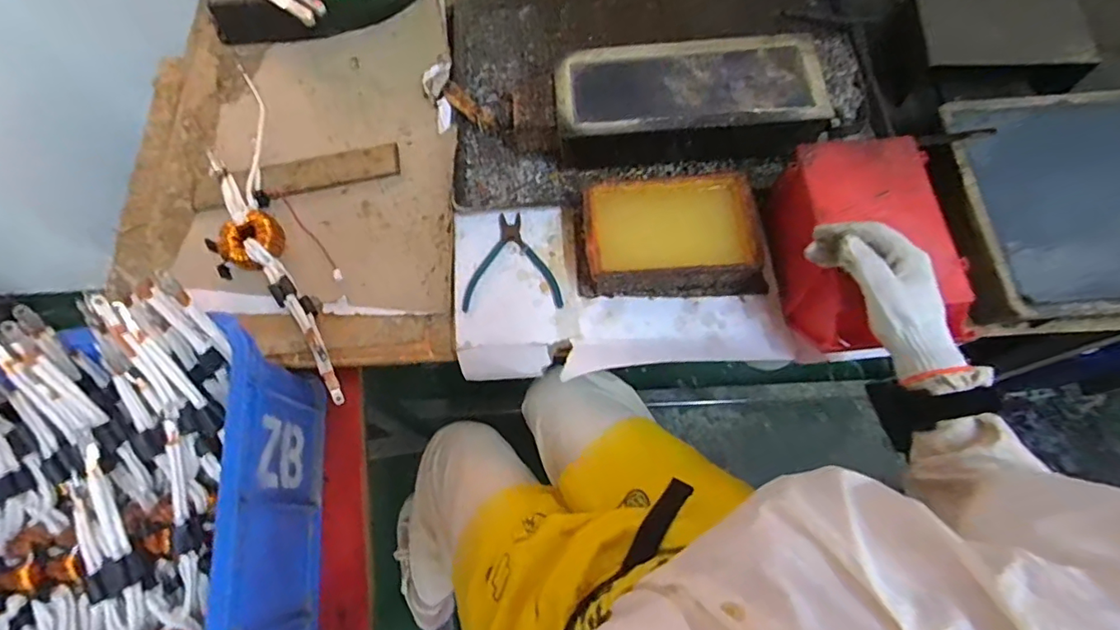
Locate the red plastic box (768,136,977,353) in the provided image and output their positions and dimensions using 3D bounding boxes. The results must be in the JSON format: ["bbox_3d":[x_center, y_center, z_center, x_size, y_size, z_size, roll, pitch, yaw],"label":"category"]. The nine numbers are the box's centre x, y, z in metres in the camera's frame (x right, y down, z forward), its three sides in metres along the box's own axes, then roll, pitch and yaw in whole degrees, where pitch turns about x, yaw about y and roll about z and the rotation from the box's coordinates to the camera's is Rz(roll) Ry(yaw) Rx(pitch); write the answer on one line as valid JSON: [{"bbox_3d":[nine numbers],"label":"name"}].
[{"bbox_3d":[0.340,-0.072,0.604,0.139,0.118,0.229,-4,69,1],"label":"red plastic box"}]

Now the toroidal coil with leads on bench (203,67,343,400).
[{"bbox_3d":[-0.424,-0.133,0.741,0.140,0.039,0.589,-28,70,-8],"label":"toroidal coil with leads on bench"}]

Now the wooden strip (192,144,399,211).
[{"bbox_3d":[-0.386,-0.202,0.776,0.299,0.012,0.066,-10,66,-2],"label":"wooden strip"}]

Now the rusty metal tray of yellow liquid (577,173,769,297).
[{"bbox_3d":[0.139,-0.098,0.660,0.229,0.065,0.138,-3,69,2],"label":"rusty metal tray of yellow liquid"}]

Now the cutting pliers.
[{"bbox_3d":[-0.060,-0.071,0.691,0.122,0.005,0.134,-1,69,2],"label":"cutting pliers"}]

